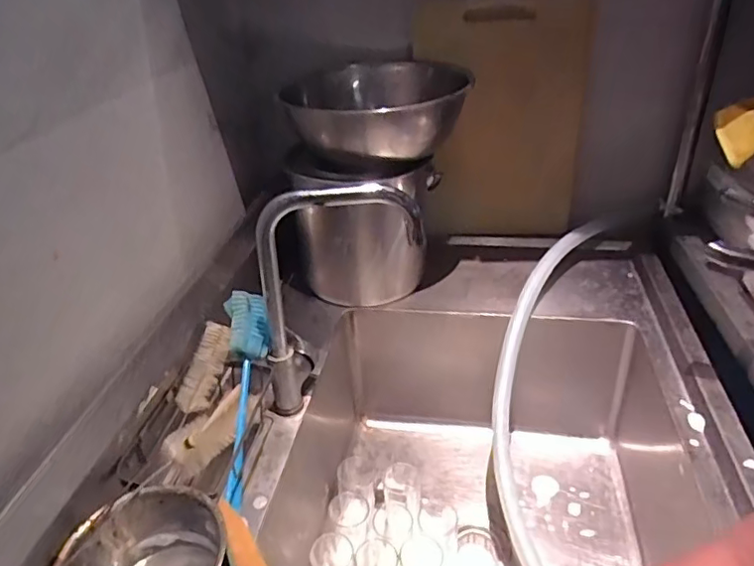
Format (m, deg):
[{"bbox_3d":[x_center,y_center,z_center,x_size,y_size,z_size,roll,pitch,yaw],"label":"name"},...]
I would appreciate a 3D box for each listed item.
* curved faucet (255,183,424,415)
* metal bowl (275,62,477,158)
[{"bbox_3d":[-0.049,0.024,0.747,0.216,0.333,0.055,-6,32,-5],"label":"curved faucet"},{"bbox_3d":[0.003,-0.286,0.955,0.270,0.110,0.265,-2,32,1],"label":"metal bowl"}]

